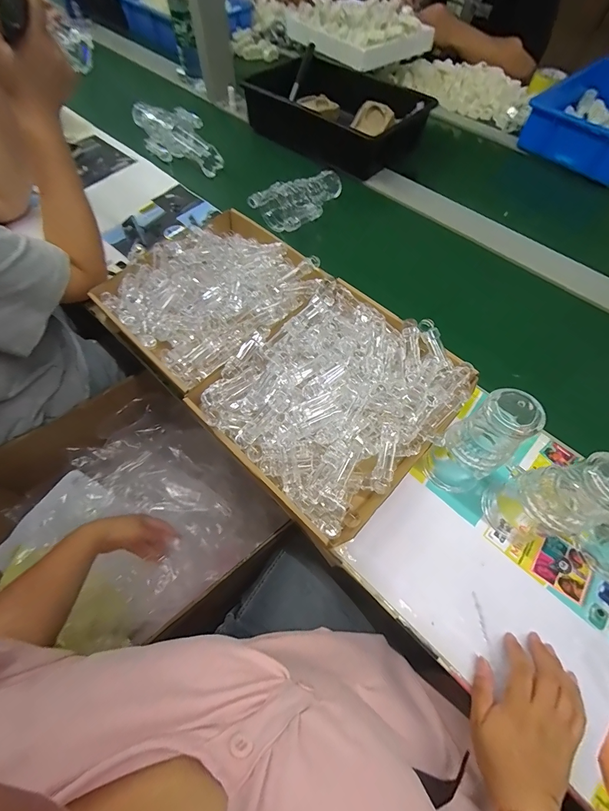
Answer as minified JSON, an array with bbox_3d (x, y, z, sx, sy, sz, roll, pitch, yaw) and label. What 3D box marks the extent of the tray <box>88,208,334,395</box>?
[{"bbox_3d":[-0.140,-0.189,0.568,0.285,0.063,0.307,41,70,18],"label":"tray"}]

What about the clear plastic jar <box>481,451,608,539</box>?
[{"bbox_3d":[0.267,0.104,0.378,0.059,0.174,0.072,-20,65,-10],"label":"clear plastic jar"}]

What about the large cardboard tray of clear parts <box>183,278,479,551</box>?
[{"bbox_3d":[0.045,-0.016,0.481,0.306,0.082,0.272,-41,70,-18],"label":"large cardboard tray of clear parts"}]

